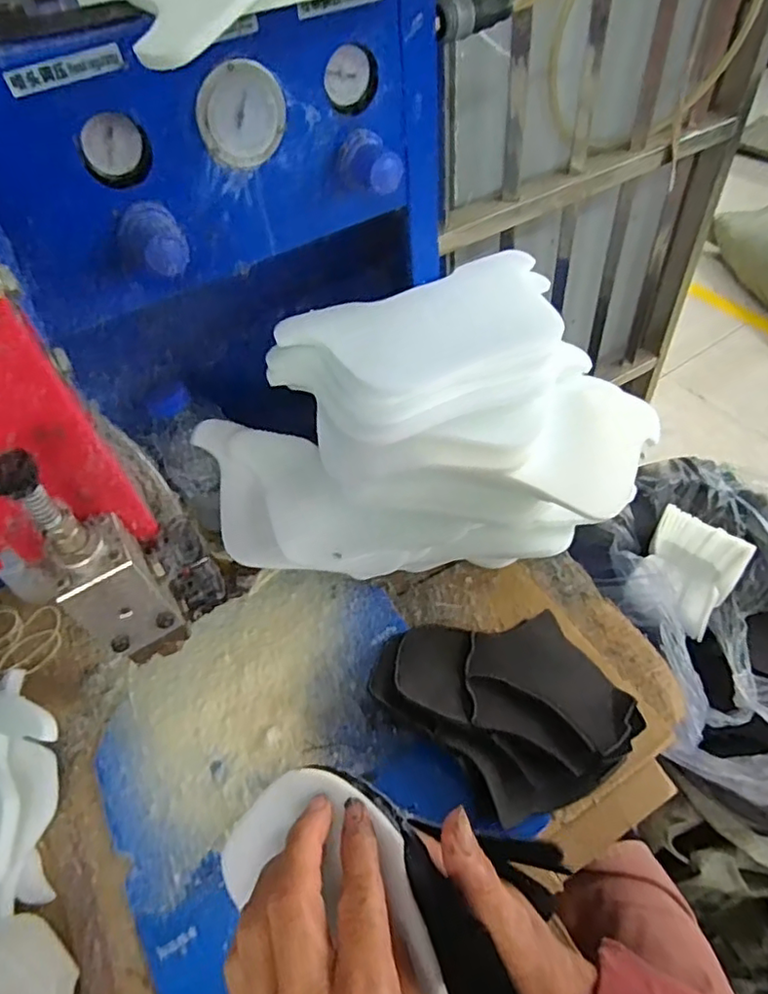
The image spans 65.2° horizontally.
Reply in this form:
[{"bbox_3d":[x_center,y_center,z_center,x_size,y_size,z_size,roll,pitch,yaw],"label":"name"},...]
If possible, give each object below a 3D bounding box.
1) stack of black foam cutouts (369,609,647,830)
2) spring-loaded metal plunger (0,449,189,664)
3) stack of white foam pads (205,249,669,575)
[{"bbox_3d":[0.102,0.166,0.508,0.179,0.043,0.182,-29,55,-17],"label":"stack of black foam cutouts"},{"bbox_3d":[-0.129,0.030,0.270,0.037,0.132,0.033,-30,55,-17],"label":"spring-loaded metal plunger"},{"bbox_3d":[0.044,-0.047,0.544,0.389,0.179,0.249,-24,54,-13],"label":"stack of white foam pads"}]

